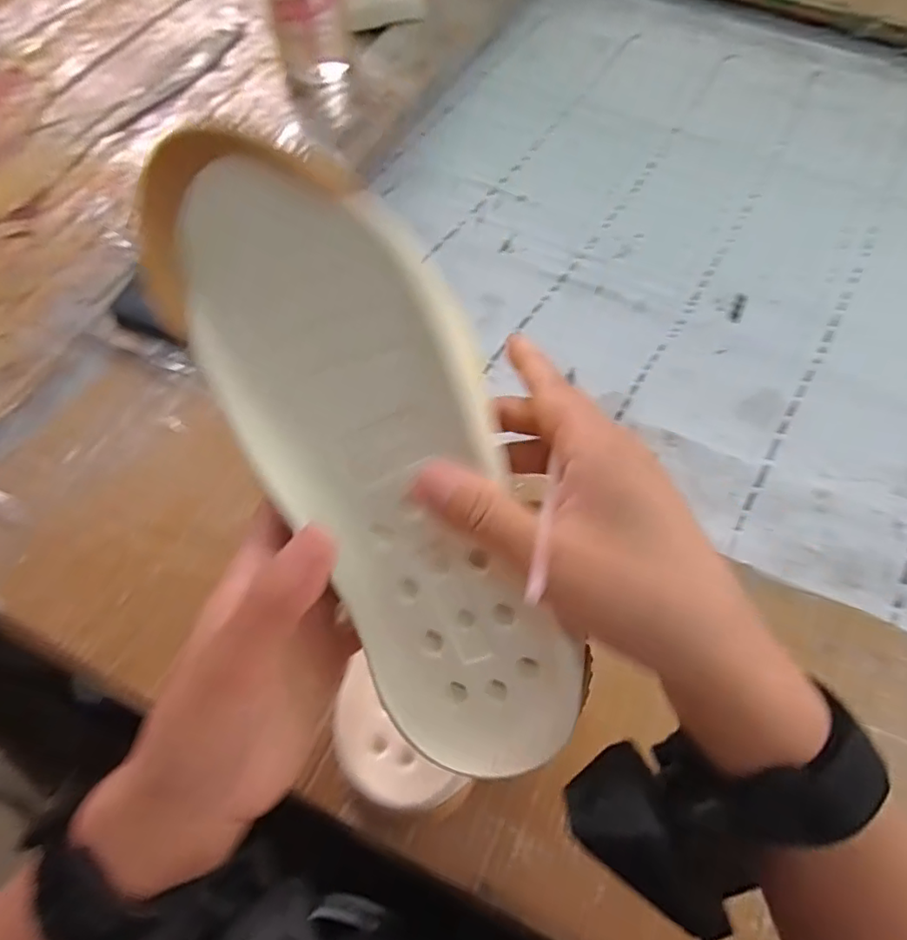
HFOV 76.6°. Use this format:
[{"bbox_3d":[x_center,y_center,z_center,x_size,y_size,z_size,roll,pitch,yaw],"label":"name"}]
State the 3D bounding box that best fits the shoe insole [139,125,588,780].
[{"bbox_3d":[-0.028,-0.007,0.210,0.090,0.027,0.244,-31,90,5],"label":"shoe insole"}]

